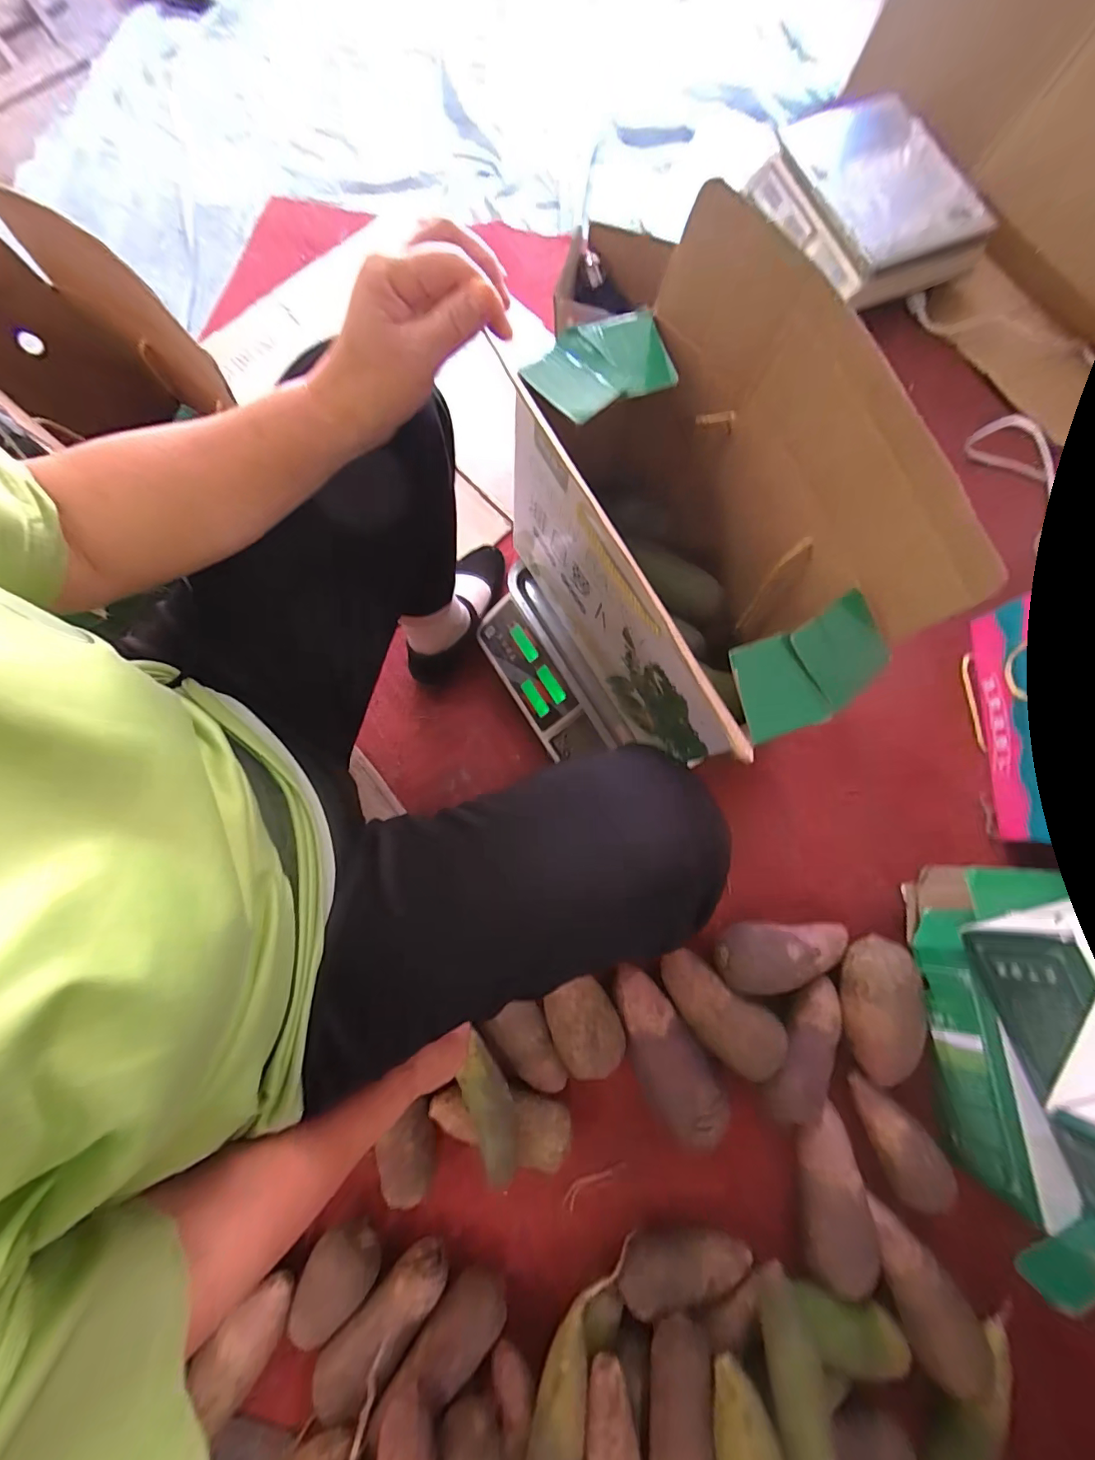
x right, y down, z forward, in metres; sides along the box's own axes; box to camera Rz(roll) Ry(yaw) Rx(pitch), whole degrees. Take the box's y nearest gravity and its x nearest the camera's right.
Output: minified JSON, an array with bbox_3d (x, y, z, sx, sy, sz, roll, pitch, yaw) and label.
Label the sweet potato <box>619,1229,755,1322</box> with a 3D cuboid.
[{"bbox_3d":[0.158,0.617,0.565,0.153,0.056,0.062,-8,78,-1],"label":"sweet potato"}]

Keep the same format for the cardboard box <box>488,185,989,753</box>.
[{"bbox_3d":[0.131,-0.178,0.436,0.207,0.272,0.347,-36,80,-7],"label":"cardboard box"}]

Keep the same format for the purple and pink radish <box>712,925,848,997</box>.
[{"bbox_3d":[0.306,0.291,0.626,0.178,0.063,0.081,-2,78,0],"label":"purple and pink radish"}]

